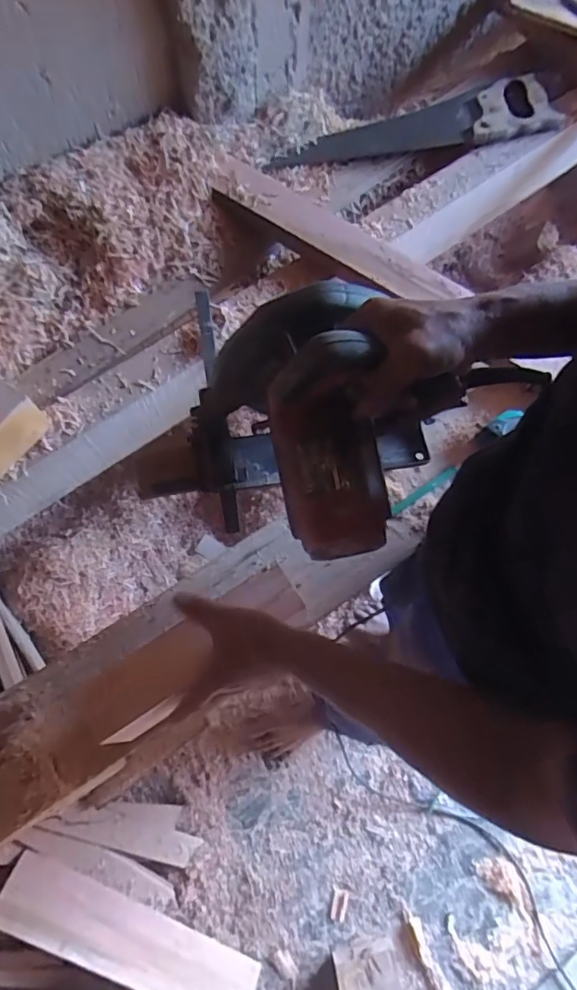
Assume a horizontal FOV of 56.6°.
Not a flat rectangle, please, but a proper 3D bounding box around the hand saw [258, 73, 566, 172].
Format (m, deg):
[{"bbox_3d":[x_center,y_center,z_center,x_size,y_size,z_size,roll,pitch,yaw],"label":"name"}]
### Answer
[{"bbox_3d":[0.219,-0.589,0.870,0.508,0.027,0.118,-22,74,-8],"label":"hand saw"}]

